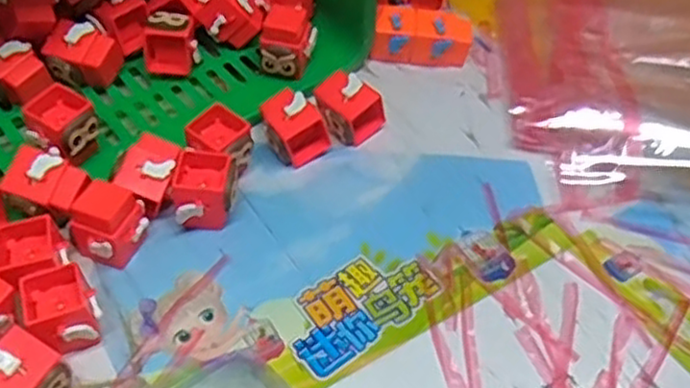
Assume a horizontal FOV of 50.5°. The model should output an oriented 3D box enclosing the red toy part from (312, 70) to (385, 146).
[{"bbox_3d":[0.000,-0.065,0.540,0.041,0.039,0.050,-31,59,-26],"label":"red toy part"}]

